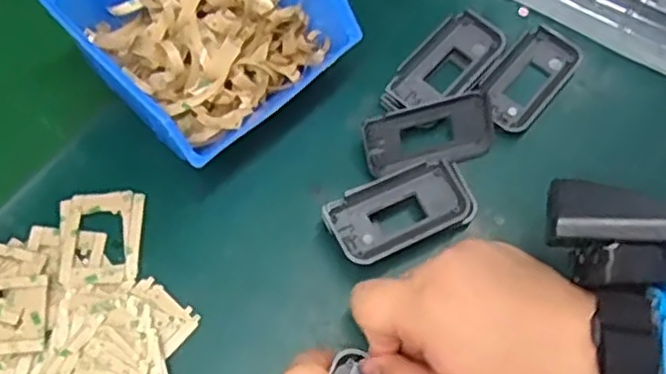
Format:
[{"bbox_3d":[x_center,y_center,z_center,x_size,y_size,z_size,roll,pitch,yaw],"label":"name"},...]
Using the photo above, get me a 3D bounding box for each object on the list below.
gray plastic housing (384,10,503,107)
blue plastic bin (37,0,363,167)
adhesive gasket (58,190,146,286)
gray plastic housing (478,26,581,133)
[{"bbox_3d":[0.069,-0.072,0.420,0.038,0.021,0.074,37,70,17],"label":"gray plastic housing"},{"bbox_3d":[-0.076,-0.090,0.400,0.124,0.066,0.140,-38,70,-16],"label":"blue plastic bin"},{"bbox_3d":[-0.126,0.027,0.379,0.045,0.004,0.054,-4,63,-5],"label":"adhesive gasket"},{"bbox_3d":[0.118,-0.067,0.424,0.038,0.008,0.075,38,70,17],"label":"gray plastic housing"}]

